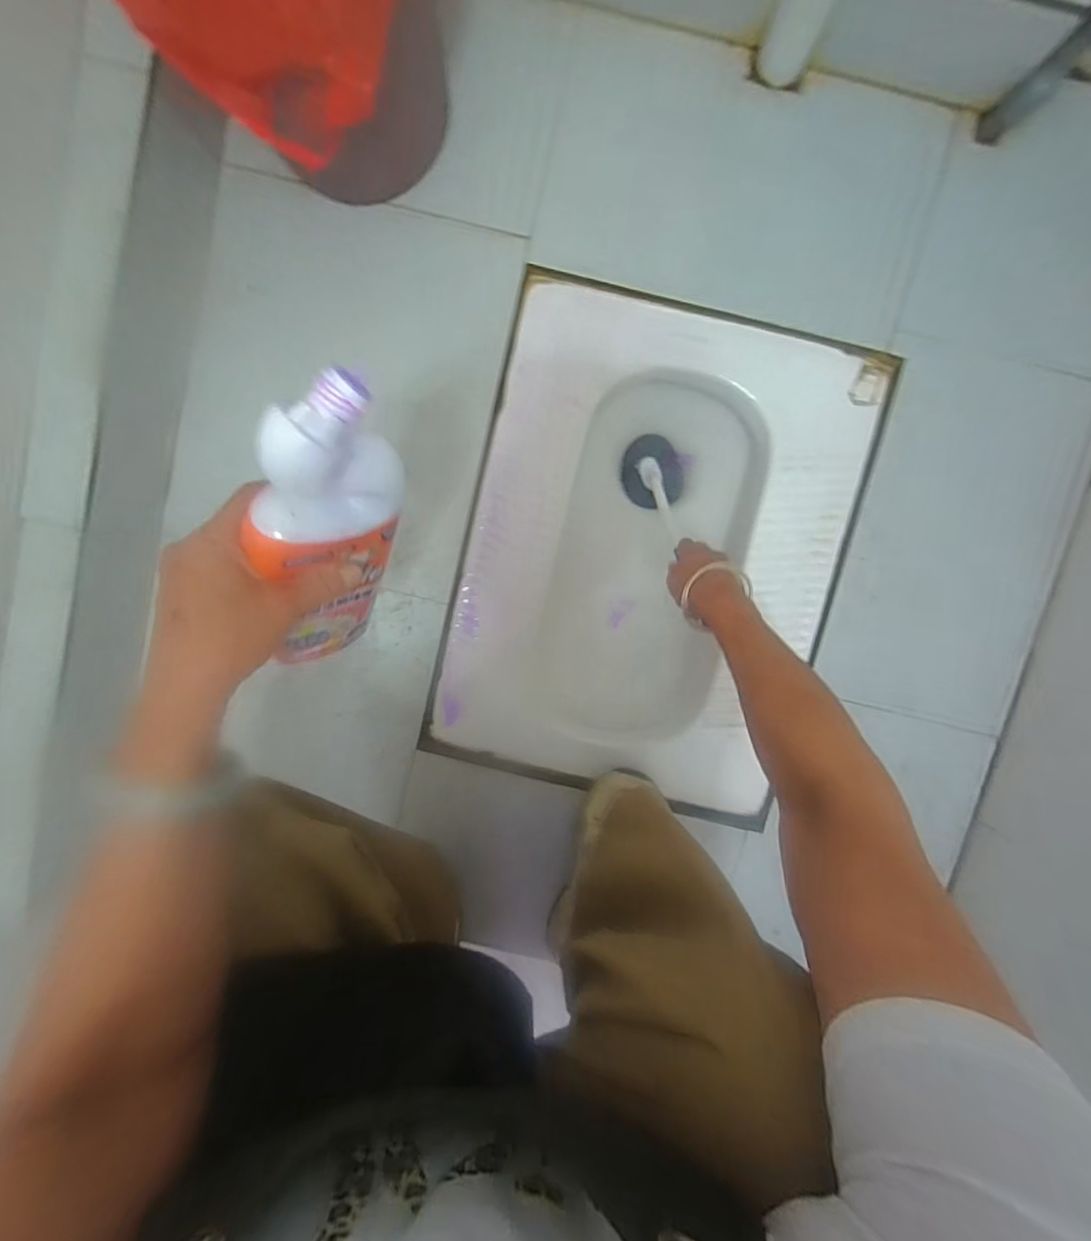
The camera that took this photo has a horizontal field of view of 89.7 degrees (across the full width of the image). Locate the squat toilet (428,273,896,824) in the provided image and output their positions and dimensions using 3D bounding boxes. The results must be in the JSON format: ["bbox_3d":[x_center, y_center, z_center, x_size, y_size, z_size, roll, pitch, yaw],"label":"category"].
[{"bbox_3d":[0.130,-0.080,0.736,0.435,0.181,0.569,14,97,-1],"label":"squat toilet"}]

